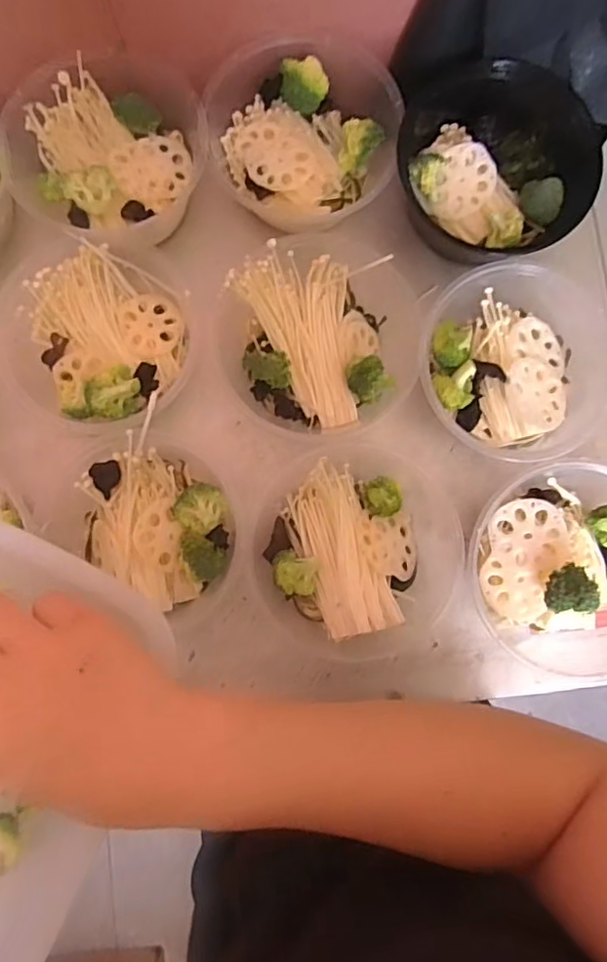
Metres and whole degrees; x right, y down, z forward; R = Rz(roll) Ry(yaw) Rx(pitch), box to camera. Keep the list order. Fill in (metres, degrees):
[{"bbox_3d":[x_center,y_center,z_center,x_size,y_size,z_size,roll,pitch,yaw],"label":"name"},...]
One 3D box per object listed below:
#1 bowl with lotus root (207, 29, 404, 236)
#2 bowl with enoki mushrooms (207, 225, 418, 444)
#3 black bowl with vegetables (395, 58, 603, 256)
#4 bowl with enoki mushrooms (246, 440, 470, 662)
[{"bbox_3d":[0.002,-0.296,0.513,0.162,0.058,0.150,0,84,-1],"label":"bowl with lotus root"},{"bbox_3d":[0.017,-0.119,0.495,0.171,0.066,0.159,0,84,-1],"label":"bowl with enoki mushrooms"},{"bbox_3d":[0.170,-0.282,0.508,0.165,0.067,0.151,0,84,-1],"label":"black bowl with vegetables"},{"bbox_3d":[0.051,0.057,0.490,0.177,0.068,0.176,0,84,-1],"label":"bowl with enoki mushrooms"}]

